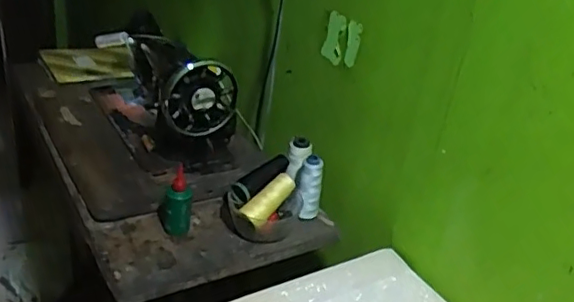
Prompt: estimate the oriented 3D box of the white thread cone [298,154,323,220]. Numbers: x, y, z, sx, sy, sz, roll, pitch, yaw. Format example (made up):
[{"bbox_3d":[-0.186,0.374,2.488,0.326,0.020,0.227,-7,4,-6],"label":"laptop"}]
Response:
[{"bbox_3d":[0.038,0.071,0.987,0.040,0.121,0.040,11,29,5],"label":"white thread cone"}]

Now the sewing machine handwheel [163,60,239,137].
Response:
[{"bbox_3d":[-0.147,-0.097,0.986,0.127,0.150,0.037,-17,46,-20],"label":"sewing machine handwheel"}]

